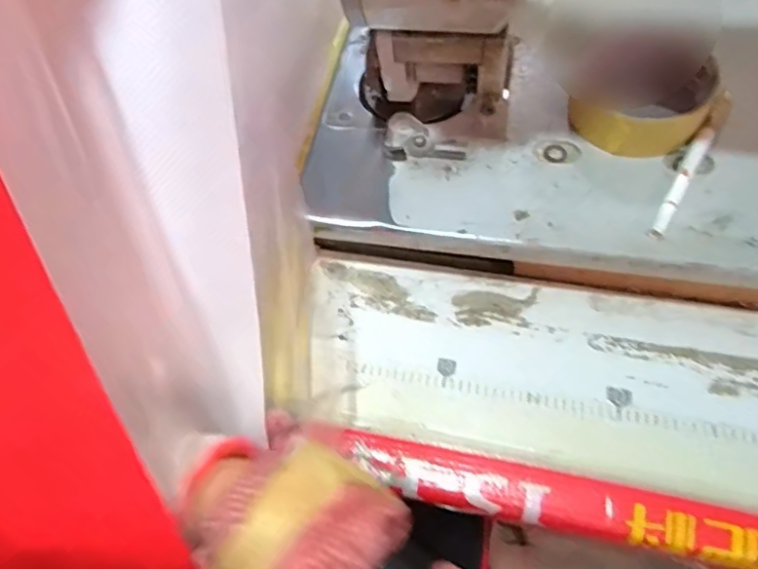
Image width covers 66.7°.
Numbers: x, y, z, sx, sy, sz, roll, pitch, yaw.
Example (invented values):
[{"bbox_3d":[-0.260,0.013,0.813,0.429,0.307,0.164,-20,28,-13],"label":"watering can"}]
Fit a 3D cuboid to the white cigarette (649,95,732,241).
[{"bbox_3d":[0.182,-0.070,0.335,0.010,0.008,0.111,30,70,20],"label":"white cigarette"}]

